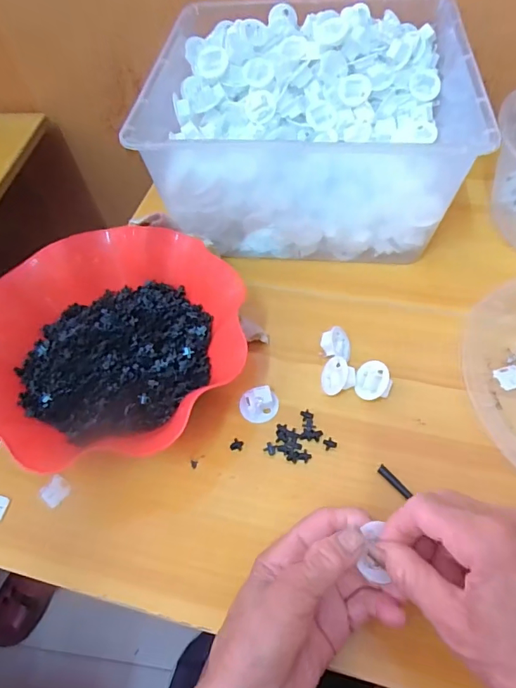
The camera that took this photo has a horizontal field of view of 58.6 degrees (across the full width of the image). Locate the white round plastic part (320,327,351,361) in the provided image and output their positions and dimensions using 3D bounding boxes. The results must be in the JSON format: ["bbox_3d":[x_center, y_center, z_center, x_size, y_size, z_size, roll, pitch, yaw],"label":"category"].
[{"bbox_3d":[0.070,-0.001,0.414,0.027,0.021,0.029,-2,56,3],"label":"white round plastic part"}]

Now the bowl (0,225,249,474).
[{"bbox_3d":[-0.121,-0.004,0.397,0.215,0.080,0.206,-2,56,3],"label":"bowl"}]

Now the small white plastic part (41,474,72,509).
[{"bbox_3d":[-0.158,0.114,0.358,0.019,0.007,0.020,33,64,23],"label":"small white plastic part"}]

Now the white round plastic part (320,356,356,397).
[{"bbox_3d":[0.068,0.027,0.388,0.016,0.029,0.028,17,35,-34],"label":"white round plastic part"}]

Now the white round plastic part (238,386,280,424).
[{"bbox_3d":[0.001,0.049,0.376,0.032,0.014,0.028,-12,56,-4],"label":"white round plastic part"}]

